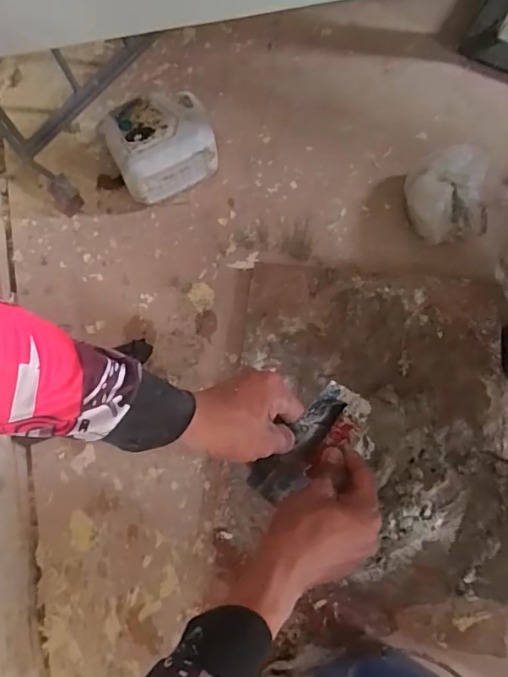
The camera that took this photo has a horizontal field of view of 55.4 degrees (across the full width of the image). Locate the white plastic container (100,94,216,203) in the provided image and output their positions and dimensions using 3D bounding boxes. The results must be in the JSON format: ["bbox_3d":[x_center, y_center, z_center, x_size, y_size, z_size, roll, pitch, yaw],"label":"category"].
[{"bbox_3d":[-0.146,-0.309,0.772,0.165,0.101,0.136,-27,72,-10],"label":"white plastic container"}]

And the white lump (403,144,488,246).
[{"bbox_3d":[0.287,-0.221,0.738,0.116,0.080,0.138,-12,70,-4],"label":"white lump"}]

